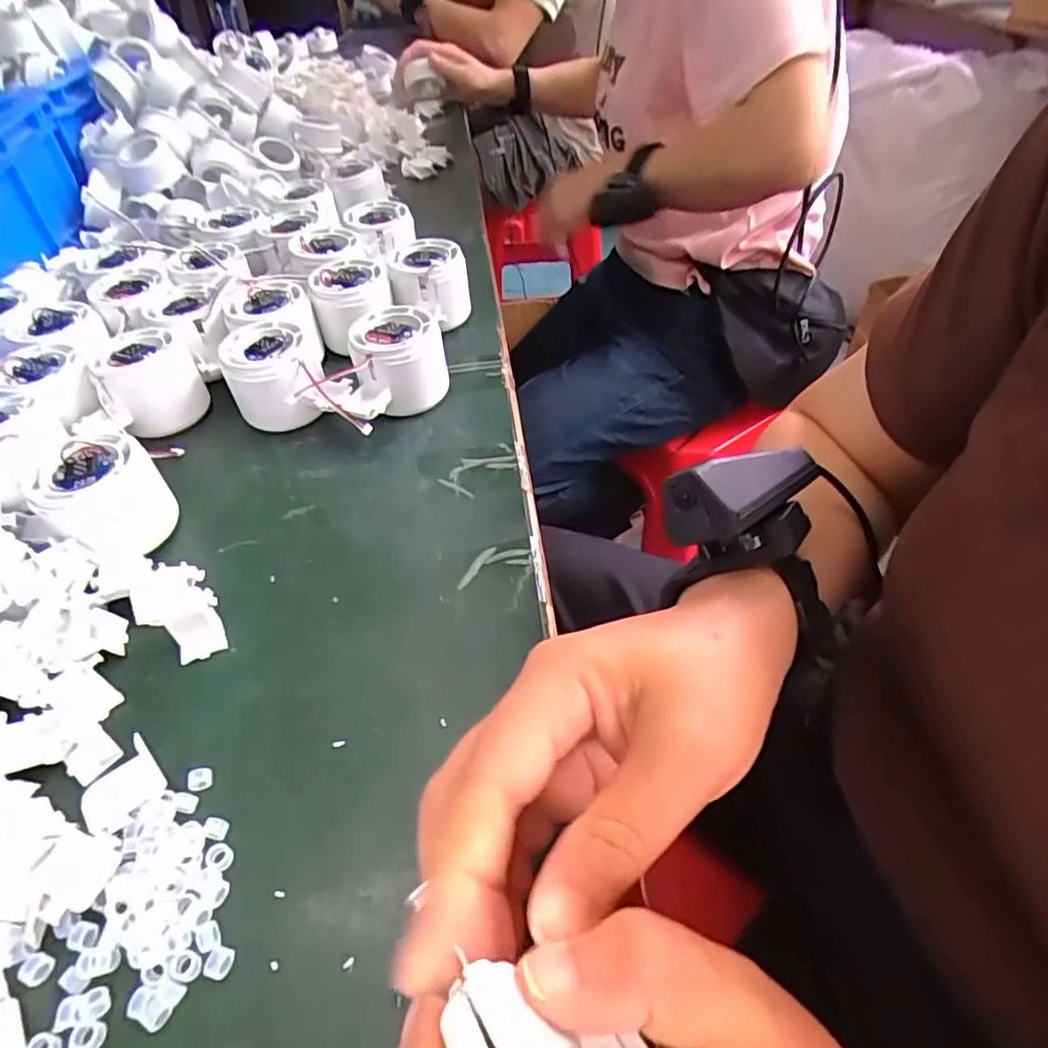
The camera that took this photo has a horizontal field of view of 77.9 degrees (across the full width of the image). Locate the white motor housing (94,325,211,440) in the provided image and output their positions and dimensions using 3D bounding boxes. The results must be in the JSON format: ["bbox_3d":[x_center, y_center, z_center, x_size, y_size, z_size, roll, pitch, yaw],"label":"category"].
[{"bbox_3d":[-0.246,-0.092,0.430,0.056,0.054,0.056,-35,53,-26],"label":"white motor housing"}]

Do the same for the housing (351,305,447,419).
[{"bbox_3d":[-0.080,-0.105,0.425,0.057,0.054,0.056,-11,47,-6],"label":"housing"}]

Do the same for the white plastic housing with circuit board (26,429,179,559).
[{"bbox_3d":[-0.223,-0.013,0.349,0.051,0.055,0.053,34,58,31],"label":"white plastic housing with circuit board"}]

